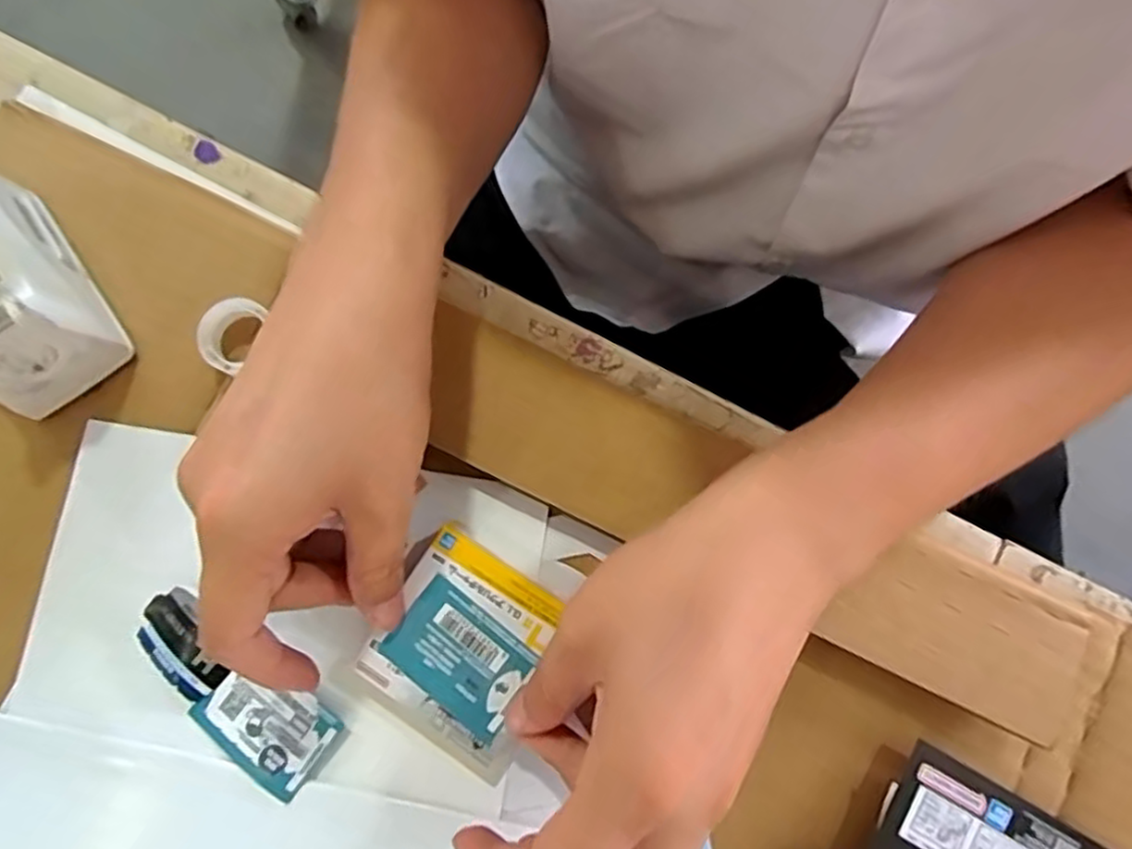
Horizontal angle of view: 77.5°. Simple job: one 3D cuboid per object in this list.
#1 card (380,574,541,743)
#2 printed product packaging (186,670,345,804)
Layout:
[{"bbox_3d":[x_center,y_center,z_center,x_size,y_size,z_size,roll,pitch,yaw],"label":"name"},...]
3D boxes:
[{"bbox_3d":[-0.043,0.095,0.290,0.057,0.004,0.040,36,80,9],"label":"card"},{"bbox_3d":[-0.128,0.127,0.300,0.057,0.007,0.038,33,79,8],"label":"printed product packaging"}]

